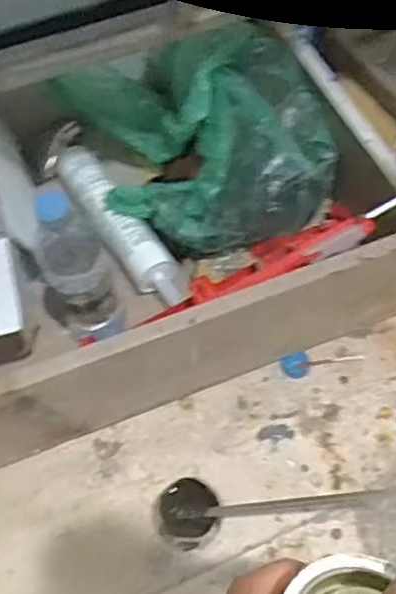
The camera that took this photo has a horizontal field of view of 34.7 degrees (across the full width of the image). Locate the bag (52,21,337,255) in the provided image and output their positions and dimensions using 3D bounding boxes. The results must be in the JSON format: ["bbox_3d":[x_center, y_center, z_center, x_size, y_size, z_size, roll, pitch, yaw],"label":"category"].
[{"bbox_3d":[-0.001,-0.205,0.742,0.252,0.129,0.297,-20,59,-9],"label":"bag"}]

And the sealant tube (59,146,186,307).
[{"bbox_3d":[-0.098,-0.090,0.761,0.053,0.050,0.267,-30,61,-15],"label":"sealant tube"}]

